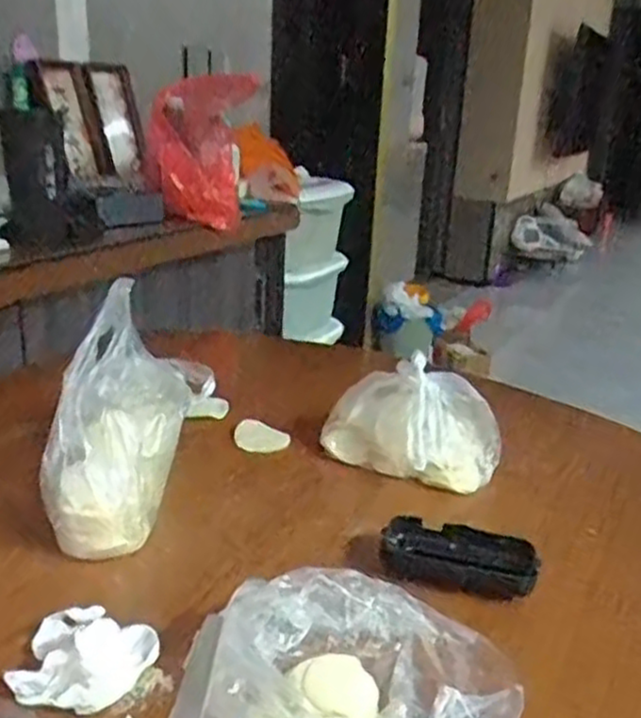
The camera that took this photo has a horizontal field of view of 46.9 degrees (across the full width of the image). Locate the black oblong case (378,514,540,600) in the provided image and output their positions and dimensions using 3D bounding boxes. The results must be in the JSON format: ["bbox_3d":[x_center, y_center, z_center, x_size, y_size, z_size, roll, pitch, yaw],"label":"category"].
[{"bbox_3d":[0.101,0.148,0.547,0.112,0.036,0.035,10,21,18],"label":"black oblong case"}]

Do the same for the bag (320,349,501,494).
[{"bbox_3d":[0.084,0.056,0.689,0.151,0.094,0.090,19,25,36],"label":"bag"}]

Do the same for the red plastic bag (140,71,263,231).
[{"bbox_3d":[-0.207,-0.356,1.297,0.184,0.219,0.139,0,20,-7],"label":"red plastic bag"}]

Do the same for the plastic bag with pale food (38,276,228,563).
[{"bbox_3d":[-0.147,0.043,0.598,0.081,0.161,0.204,6,20,8],"label":"plastic bag with pale food"}]

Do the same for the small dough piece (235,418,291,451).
[{"bbox_3d":[-0.062,0.077,0.732,0.061,0.005,0.046,18,25,34],"label":"small dough piece"}]

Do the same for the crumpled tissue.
[{"bbox_3d":[-0.142,0.167,0.430,0.074,0.031,0.075,16,24,31],"label":"crumpled tissue"}]

